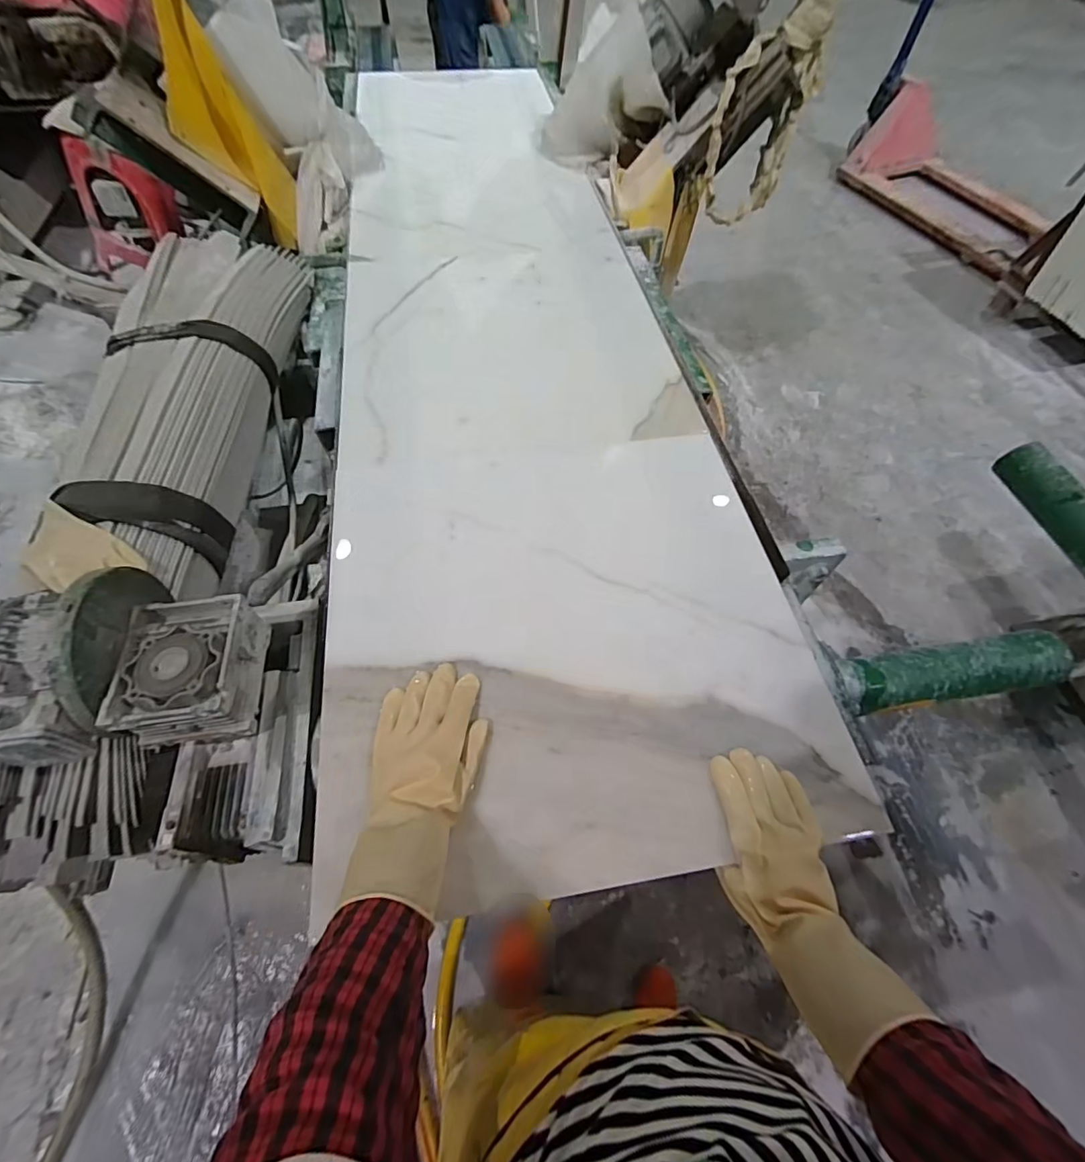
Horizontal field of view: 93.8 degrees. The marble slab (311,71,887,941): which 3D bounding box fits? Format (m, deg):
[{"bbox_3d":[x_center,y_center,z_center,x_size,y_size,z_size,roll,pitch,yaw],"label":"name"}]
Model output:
[{"bbox_3d":[-0.084,-0.572,1.023,0.600,0.048,2.020,-7,59,-7],"label":"marble slab"}]

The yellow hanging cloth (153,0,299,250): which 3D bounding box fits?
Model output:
[{"bbox_3d":[-0.713,-0.995,1.123,0.090,0.464,0.146,9,56,29],"label":"yellow hanging cloth"}]

